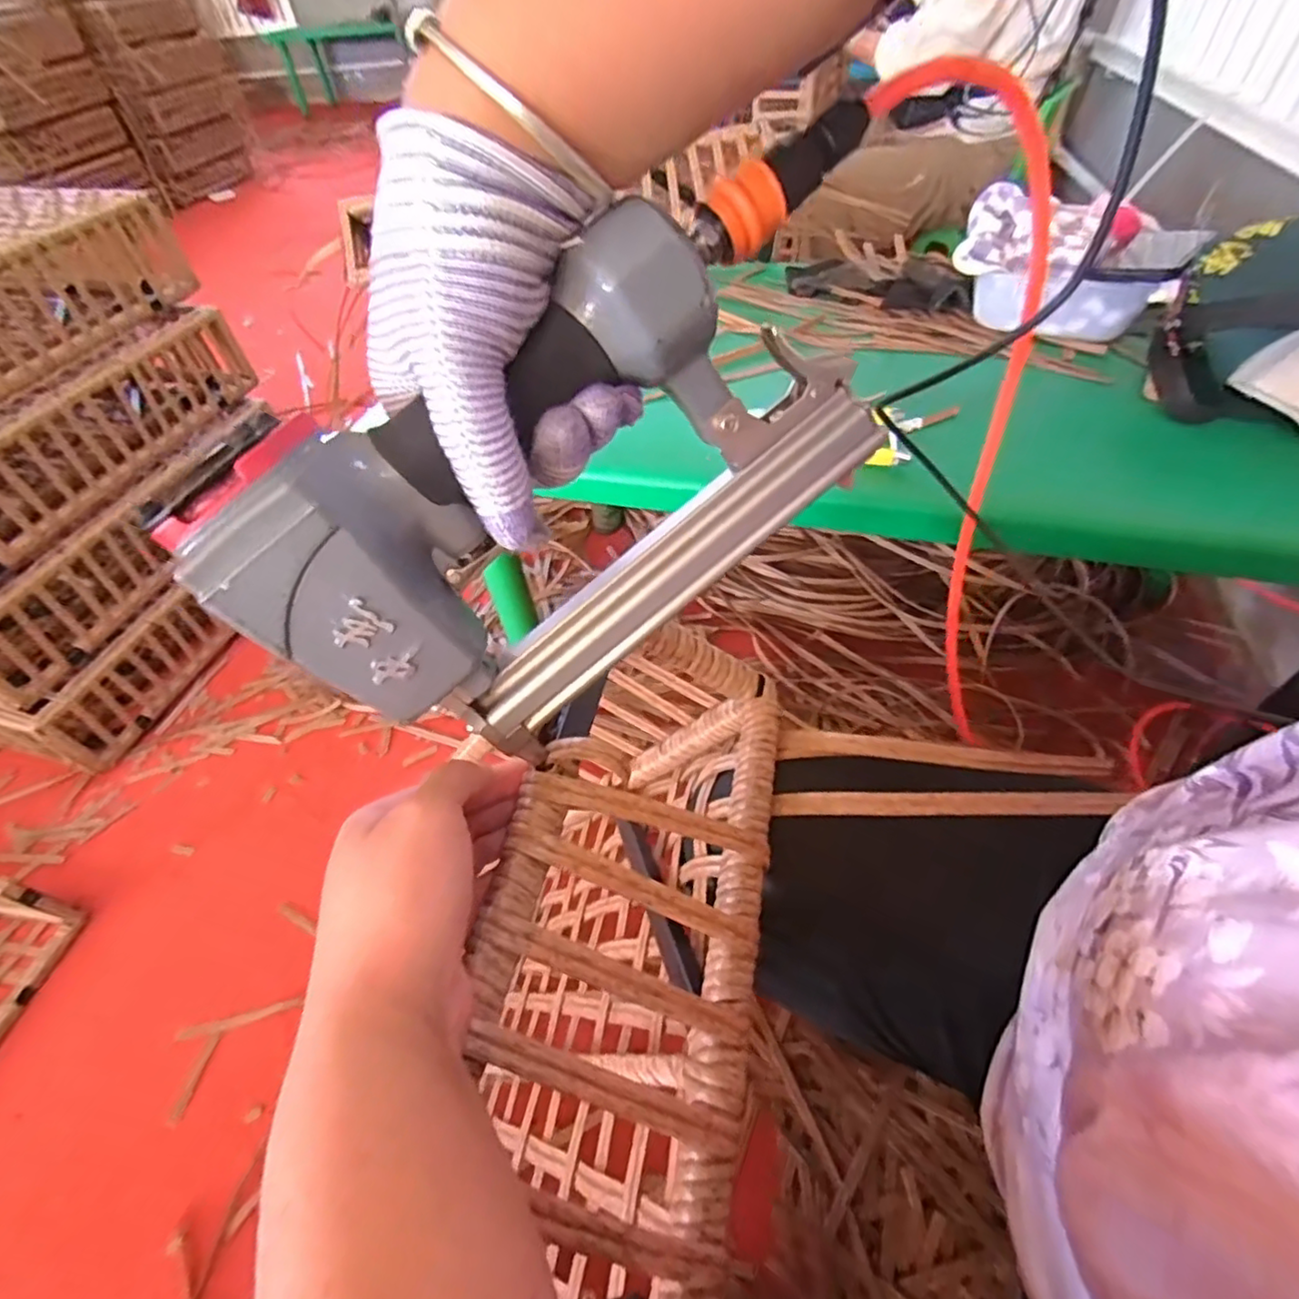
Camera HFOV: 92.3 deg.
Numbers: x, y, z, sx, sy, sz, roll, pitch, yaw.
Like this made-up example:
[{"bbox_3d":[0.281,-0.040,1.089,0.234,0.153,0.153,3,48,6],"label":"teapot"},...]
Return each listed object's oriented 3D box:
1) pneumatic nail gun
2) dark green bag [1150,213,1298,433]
[{"bbox_3d":[-0.030,-0.061,0.247,0.229,0.145,0.055,-37,40,-6],"label":"pneumatic nail gun"},{"bbox_3d":[0.604,-0.287,0.548,0.244,0.158,0.154,29,58,25],"label":"dark green bag"}]

